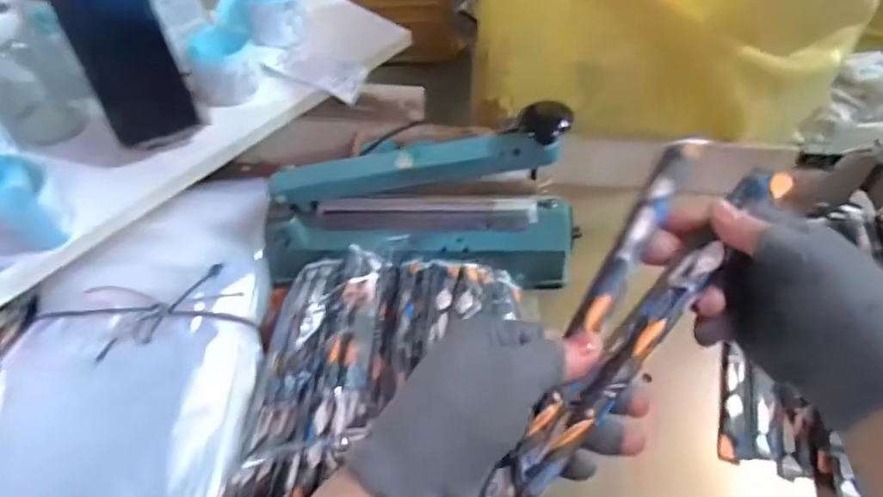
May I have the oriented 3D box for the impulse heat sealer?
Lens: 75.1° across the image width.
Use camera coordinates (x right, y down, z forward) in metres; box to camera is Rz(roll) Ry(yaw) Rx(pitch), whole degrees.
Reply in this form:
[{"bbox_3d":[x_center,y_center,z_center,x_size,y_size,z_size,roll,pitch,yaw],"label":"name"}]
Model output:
[{"bbox_3d":[-0.023,-0.038,0.540,0.298,0.167,0.077,-2,53,-1],"label":"impulse heat sealer"}]

